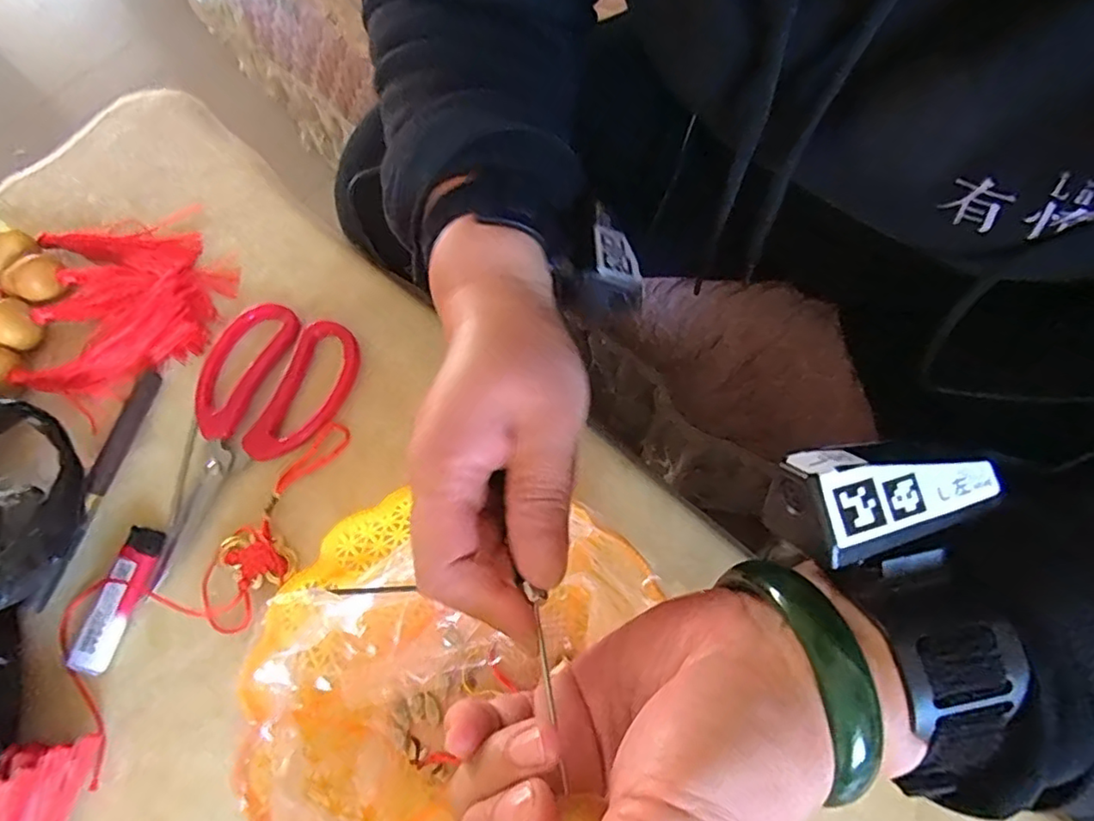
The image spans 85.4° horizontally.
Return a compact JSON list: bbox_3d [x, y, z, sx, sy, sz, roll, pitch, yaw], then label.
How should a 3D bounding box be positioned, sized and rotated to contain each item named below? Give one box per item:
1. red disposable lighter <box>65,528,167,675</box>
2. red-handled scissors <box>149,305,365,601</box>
[{"bbox_3d":[-0.248,0.108,0.343,0.023,0.013,0.079,10,70,8],"label":"red disposable lighter"},{"bbox_3d":[-0.200,0.010,0.368,0.096,0.017,0.176,30,74,15],"label":"red-handled scissors"}]

